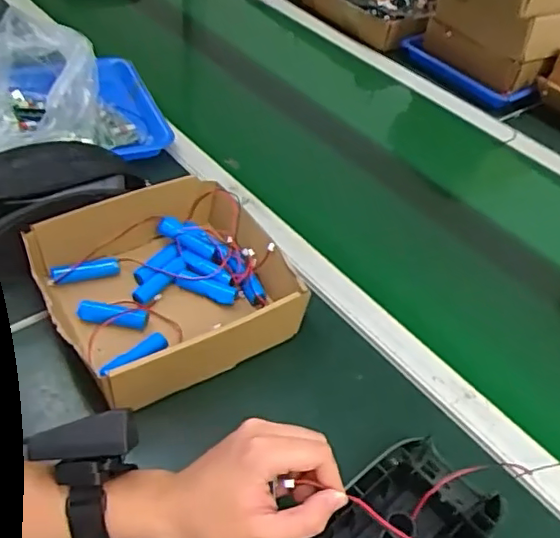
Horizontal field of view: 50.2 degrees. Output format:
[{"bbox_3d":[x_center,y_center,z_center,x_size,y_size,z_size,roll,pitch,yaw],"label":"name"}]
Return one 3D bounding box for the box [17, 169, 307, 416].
[{"bbox_3d":[-0.113,0.013,0.600,0.219,0.065,0.212,-22,51,-26],"label":"box"}]

